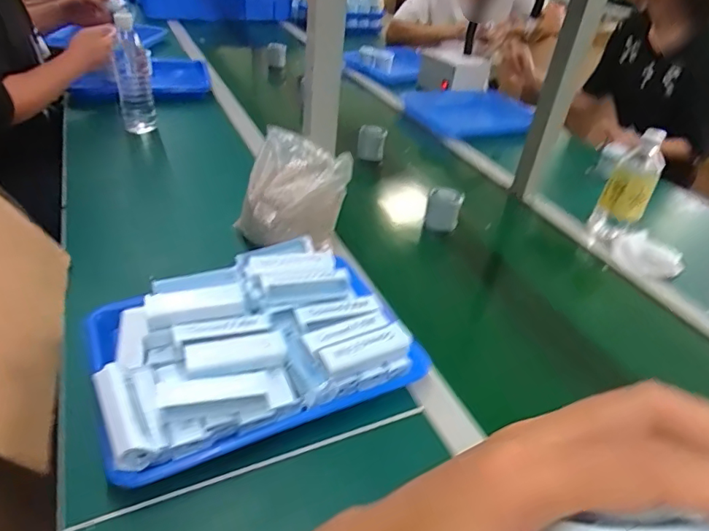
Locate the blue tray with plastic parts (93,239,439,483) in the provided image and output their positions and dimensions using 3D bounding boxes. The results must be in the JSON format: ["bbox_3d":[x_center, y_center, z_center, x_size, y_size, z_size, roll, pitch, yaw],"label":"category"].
[{"bbox_3d":[-0.119,0.071,0.565,0.320,0.072,0.253,-13,40,-26],"label":"blue tray with plastic parts"}]

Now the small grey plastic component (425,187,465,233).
[{"bbox_3d":[0.153,-0.096,0.868,0.055,0.070,0.030,9,35,3],"label":"small grey plastic component"}]

